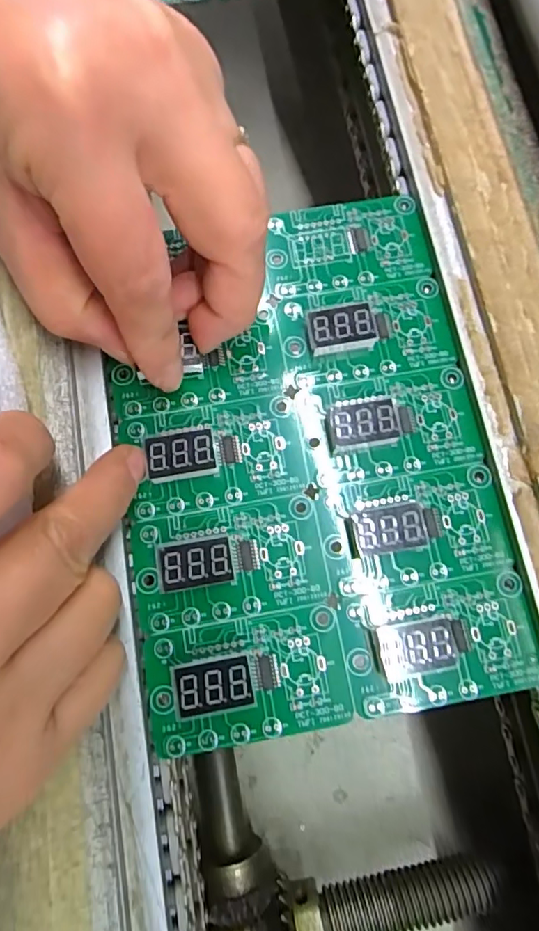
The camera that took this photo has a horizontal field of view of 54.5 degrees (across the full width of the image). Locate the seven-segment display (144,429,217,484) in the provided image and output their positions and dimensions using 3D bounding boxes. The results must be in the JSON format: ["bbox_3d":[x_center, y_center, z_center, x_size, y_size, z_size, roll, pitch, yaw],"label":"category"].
[{"bbox_3d":[-0.030,-0.003,0.177,0.023,0.008,0.014,-8,76,0],"label":"seven-segment display"}]

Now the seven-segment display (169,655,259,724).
[{"bbox_3d":[-0.017,0.067,0.160,0.024,0.007,0.016,-9,77,-3],"label":"seven-segment display"}]

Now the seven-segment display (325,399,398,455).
[{"bbox_3d":[0.031,-0.013,0.179,0.023,0.006,0.015,-8,77,-3],"label":"seven-segment display"}]

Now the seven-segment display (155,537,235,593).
[{"bbox_3d":[-0.023,0.032,0.168,0.023,0.007,0.014,-8,77,-3],"label":"seven-segment display"}]

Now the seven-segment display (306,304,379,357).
[{"bbox_3d":[0.025,-0.048,0.187,0.023,0.008,0.015,-9,77,-3],"label":"seven-segment display"}]

